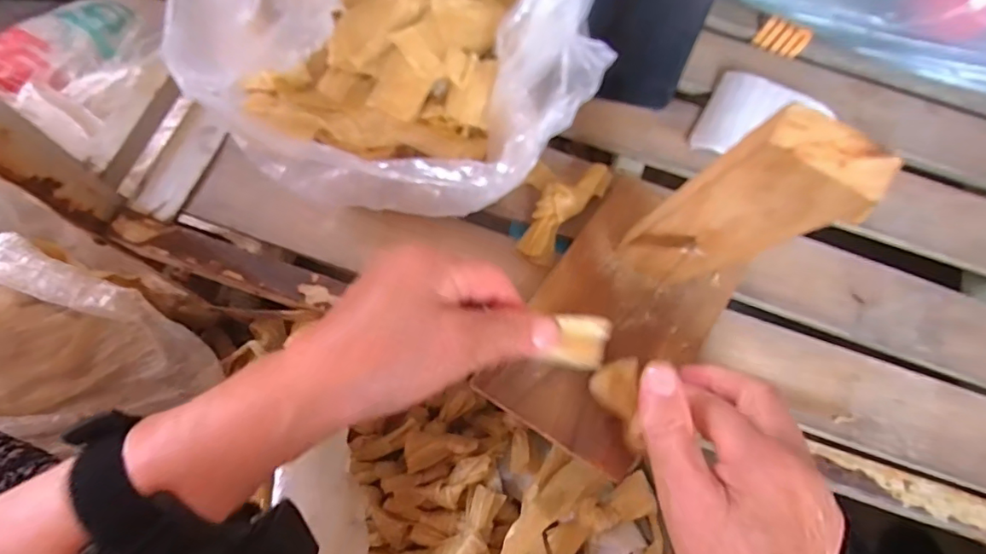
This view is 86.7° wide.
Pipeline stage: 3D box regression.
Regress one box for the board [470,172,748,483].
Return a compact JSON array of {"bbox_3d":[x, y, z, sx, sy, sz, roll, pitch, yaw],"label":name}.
[{"bbox_3d":[0.080,0.022,0.323,0.101,0.011,0.175,34,71,6],"label":"board"}]

